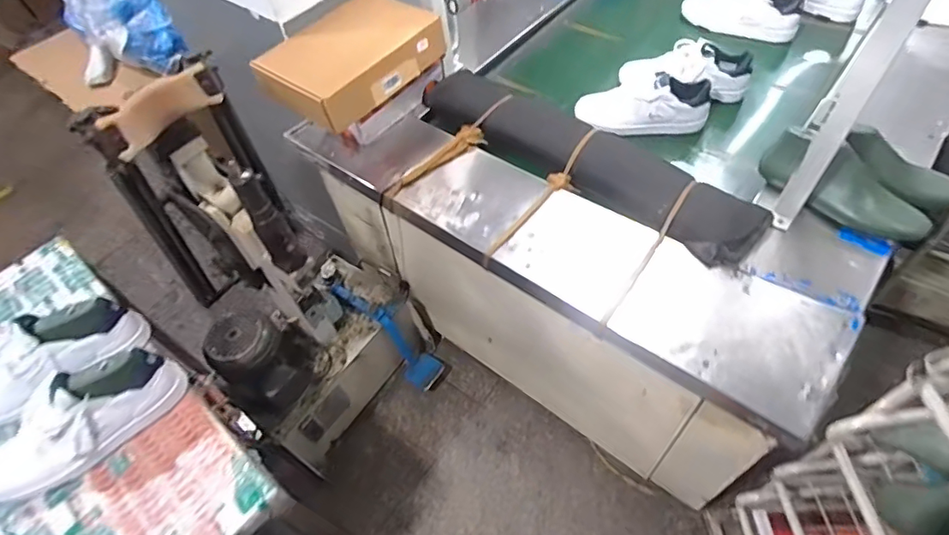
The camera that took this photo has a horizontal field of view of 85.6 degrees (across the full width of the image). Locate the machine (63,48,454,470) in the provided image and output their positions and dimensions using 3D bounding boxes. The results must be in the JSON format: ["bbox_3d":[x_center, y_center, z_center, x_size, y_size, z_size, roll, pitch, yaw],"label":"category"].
[{"bbox_3d":[-0.437,0.032,1.253,0.509,1.042,0.391,-36,58,-20],"label":"machine"}]

